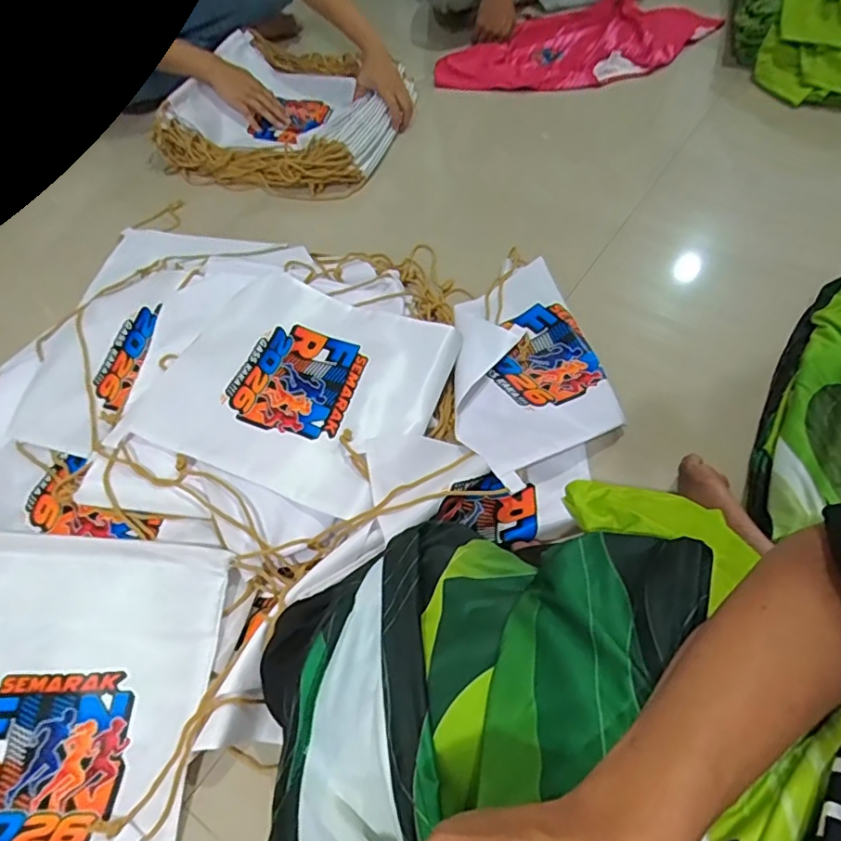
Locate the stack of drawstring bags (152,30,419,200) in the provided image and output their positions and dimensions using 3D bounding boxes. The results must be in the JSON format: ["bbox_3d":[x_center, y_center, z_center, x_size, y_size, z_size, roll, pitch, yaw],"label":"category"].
[{"bbox_3d":[-0.251,-0.613,1.112,0.410,0.097,0.385,18,58,13],"label":"stack of drawstring bags"}]

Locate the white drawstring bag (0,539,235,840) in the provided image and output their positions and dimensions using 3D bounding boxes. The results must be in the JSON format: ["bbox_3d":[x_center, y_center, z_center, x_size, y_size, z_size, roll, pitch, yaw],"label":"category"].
[{"bbox_3d":[-0.382,0.310,0.550,0.318,0.066,0.384,4,56,4],"label":"white drawstring bag"}]

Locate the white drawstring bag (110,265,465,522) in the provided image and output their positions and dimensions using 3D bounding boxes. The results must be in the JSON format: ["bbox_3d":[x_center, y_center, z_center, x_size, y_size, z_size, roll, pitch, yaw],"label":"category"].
[{"bbox_3d":[-0.160,-0.052,0.747,0.353,0.022,0.312,16,57,11],"label":"white drawstring bag"}]

